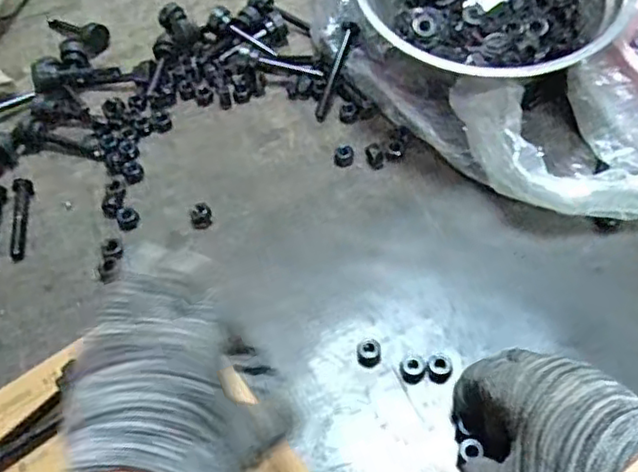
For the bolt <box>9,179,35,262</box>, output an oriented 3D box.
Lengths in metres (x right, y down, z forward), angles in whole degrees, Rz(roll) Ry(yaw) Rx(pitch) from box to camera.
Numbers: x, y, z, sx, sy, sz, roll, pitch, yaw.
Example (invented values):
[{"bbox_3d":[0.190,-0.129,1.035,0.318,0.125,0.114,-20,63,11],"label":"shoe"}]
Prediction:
[{"bbox_3d":[-0.239,-0.015,0.527,0.015,0.010,0.075,-9,56,-1],"label":"bolt"}]

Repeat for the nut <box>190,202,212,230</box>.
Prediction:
[{"bbox_3d":[-0.093,-0.017,0.520,0.017,0.011,0.018,-2,56,3],"label":"nut"}]

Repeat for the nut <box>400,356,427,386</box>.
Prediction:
[{"bbox_3d":[0.062,0.088,0.437,0.016,0.006,0.016,-1,57,2],"label":"nut"}]

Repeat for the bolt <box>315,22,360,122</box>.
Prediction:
[{"bbox_3d":[0.015,-0.146,0.590,0.015,0.008,0.095,17,81,15],"label":"bolt"}]

